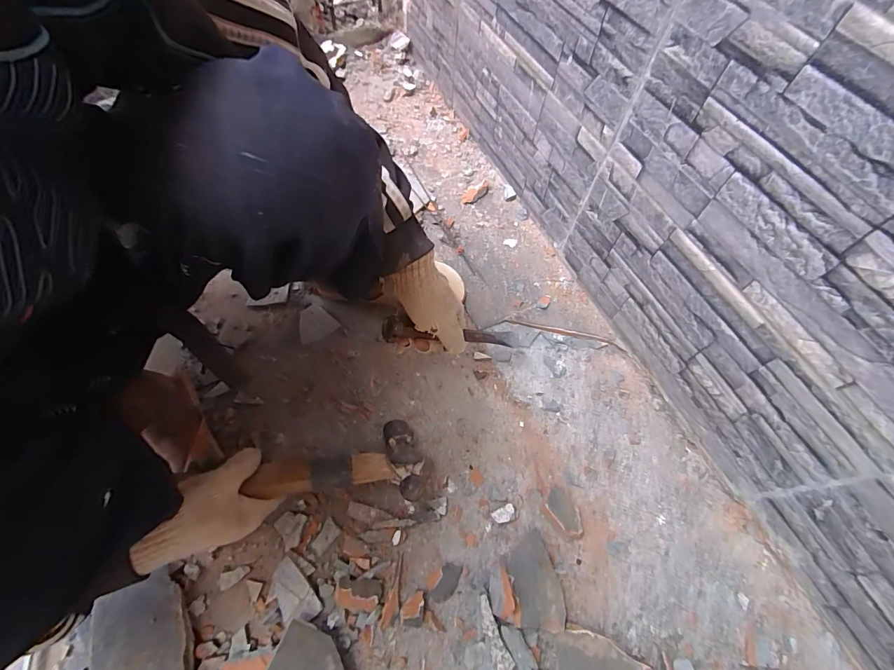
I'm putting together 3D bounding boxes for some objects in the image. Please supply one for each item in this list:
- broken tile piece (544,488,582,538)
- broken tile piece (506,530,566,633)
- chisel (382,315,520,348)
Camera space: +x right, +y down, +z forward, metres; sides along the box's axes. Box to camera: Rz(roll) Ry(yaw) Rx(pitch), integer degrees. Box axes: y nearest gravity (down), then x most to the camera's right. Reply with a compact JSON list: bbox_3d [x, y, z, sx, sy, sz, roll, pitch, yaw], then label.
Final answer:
[{"bbox_3d":[0.143,0.215,0.485,0.038,0.019,0.052,-34,67,-20],"label":"broken tile piece"},{"bbox_3d":[0.097,0.274,0.445,0.050,0.022,0.091,-7,60,-7],"label":"broken tile piece"},{"bbox_3d":[0.015,0.001,0.471,0.204,0.018,0.020,5,54,-35],"label":"chisel"}]

